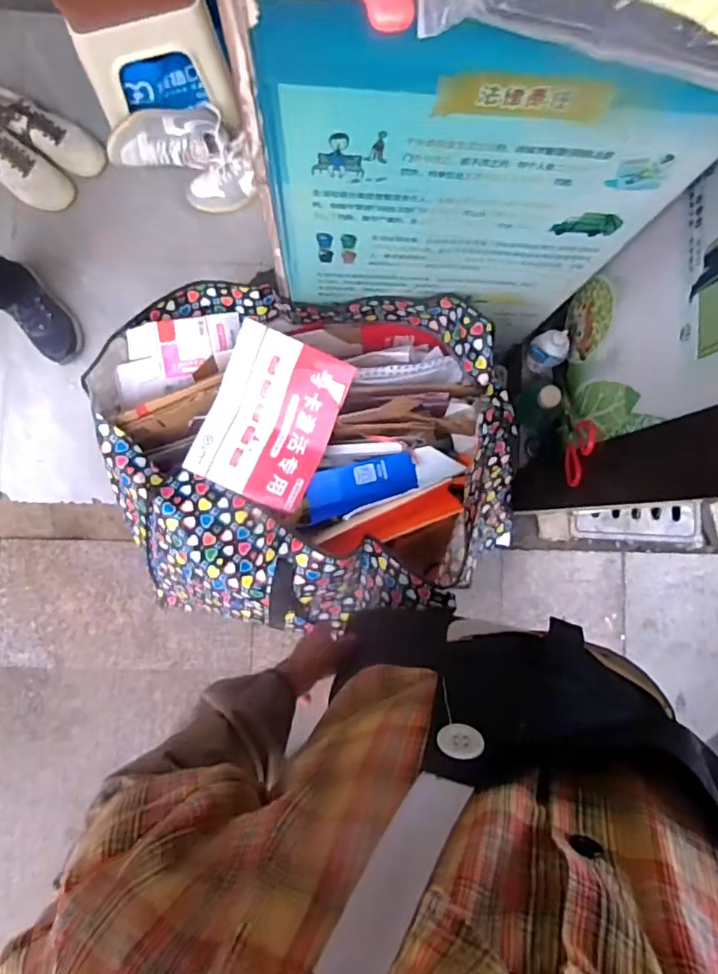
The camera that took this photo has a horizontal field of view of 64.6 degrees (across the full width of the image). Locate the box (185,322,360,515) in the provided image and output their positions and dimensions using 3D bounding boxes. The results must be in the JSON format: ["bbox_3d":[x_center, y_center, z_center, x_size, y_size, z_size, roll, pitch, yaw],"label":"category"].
[{"bbox_3d":[-0.150,-0.115,0.955,0.211,0.033,0.270,24,97,4],"label":"box"}]

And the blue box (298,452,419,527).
[{"bbox_3d":[-0.005,-0.001,0.972,0.206,0.023,0.080,-16,87,-3],"label":"blue box"}]

